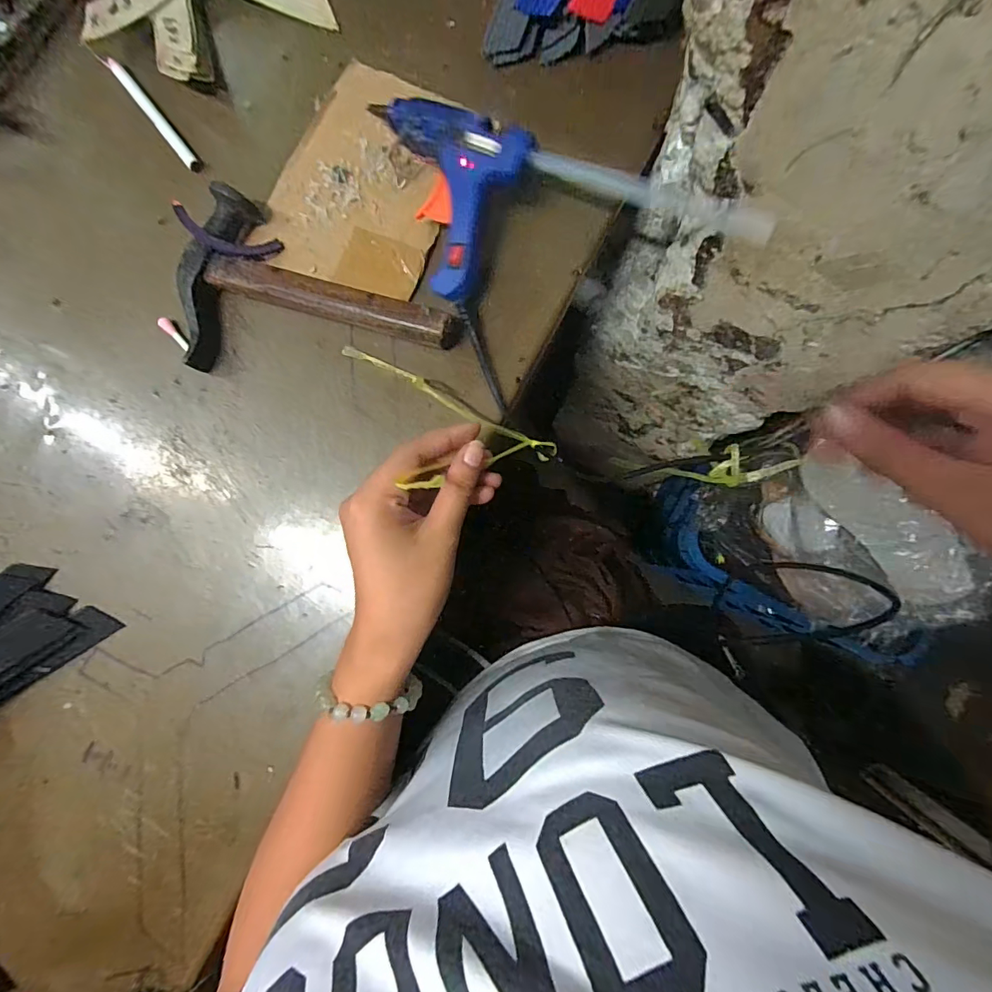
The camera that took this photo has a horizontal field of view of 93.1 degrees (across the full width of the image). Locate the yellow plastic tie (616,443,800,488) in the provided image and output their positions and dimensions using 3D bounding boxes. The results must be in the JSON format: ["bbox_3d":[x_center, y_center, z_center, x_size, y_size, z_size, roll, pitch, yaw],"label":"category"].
[{"bbox_3d":[0.164,-0.021,0.341,0.015,0.103,0.026,6,85,-25],"label":"yellow plastic tie"}]

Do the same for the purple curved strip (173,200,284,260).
[{"bbox_3d":[-0.179,-0.173,0.315,0.065,0.006,0.021,12,86,-19],"label":"purple curved strip"}]

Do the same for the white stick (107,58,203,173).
[{"bbox_3d":[-0.251,-0.279,0.341,0.010,0.006,0.109,-40,86,-2],"label":"white stick"}]

